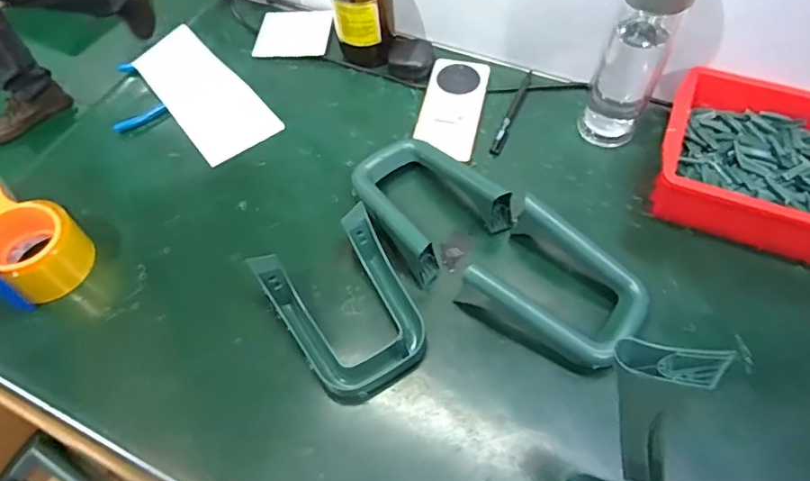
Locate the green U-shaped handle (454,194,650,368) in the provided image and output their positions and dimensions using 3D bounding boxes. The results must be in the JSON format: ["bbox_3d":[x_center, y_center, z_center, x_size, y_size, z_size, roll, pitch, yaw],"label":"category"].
[{"bbox_3d":[0.150,0.048,0.520,0.156,0.059,0.123,33,65,21],"label":"green U-shaped handle"}]

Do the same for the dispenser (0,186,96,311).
[{"bbox_3d":[-0.405,-0.005,0.565,0.098,0.078,0.126,-37,63,-19],"label":"dispenser"}]

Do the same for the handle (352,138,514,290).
[{"bbox_3d":[0.020,-0.051,0.584,0.131,0.052,0.161,-32,62,-16],"label":"handle"}]

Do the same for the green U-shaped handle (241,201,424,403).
[{"bbox_3d":[-0.054,0.063,0.518,0.127,0.050,0.159,-30,60,-16],"label":"green U-shaped handle"}]

